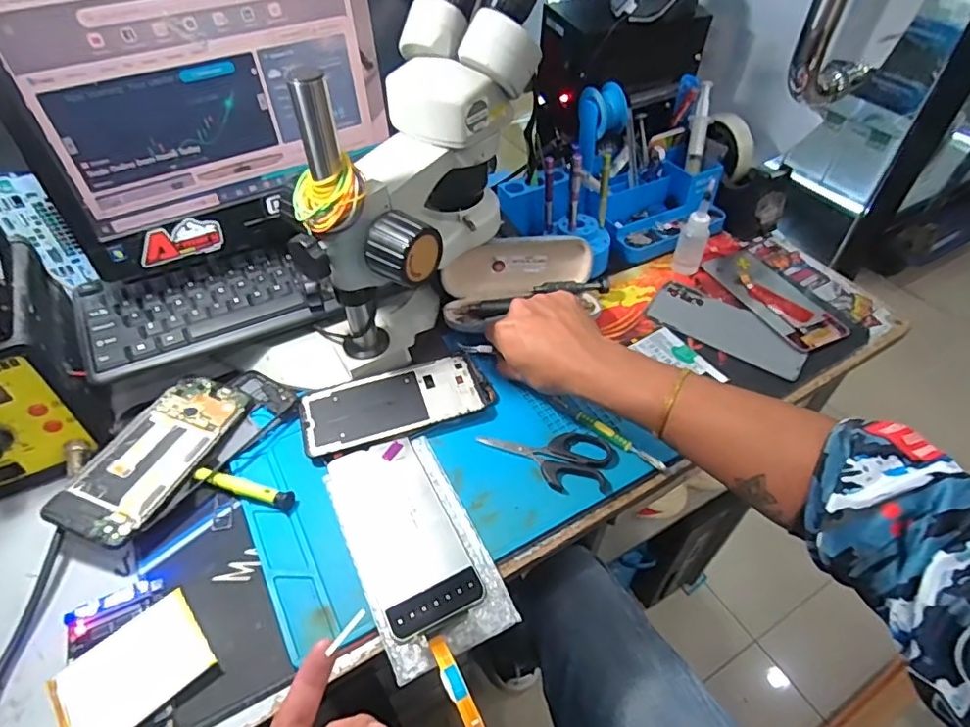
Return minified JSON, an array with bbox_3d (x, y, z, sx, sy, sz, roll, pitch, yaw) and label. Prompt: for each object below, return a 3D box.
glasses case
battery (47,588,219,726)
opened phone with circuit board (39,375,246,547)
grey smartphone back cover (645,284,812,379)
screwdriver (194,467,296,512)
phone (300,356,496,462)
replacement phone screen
[{"bbox_3d":[0.036,-0.082,0.580,0.161,0.058,0.081,-18,49,-7],"label":"glasses case"},{"bbox_3d":[-0.231,0.202,0.367,0.088,0.008,0.065,-33,55,-26],"label":"battery"},{"bbox_3d":[-0.272,0.072,0.462,0.080,0.007,0.159,18,45,7],"label":"opened phone with circuit board"},{"bbox_3d":[0.253,-0.038,0.588,0.159,0.007,0.069,29,54,24],"label":"grey smartphone back cover"},{"bbox_3d":[-0.195,0.101,0.453,0.086,0.011,0.013,12,48,11],"label":"screwdriver"},{"bbox_3d":[-0.079,0.037,0.509,0.169,0.011,0.072,-15,49,-13],"label":"phone"},{"bbox_3d":[-0.064,0.126,0.431,0.070,0.005,0.155,-21,51,-18],"label":"replacement phone screen"}]

